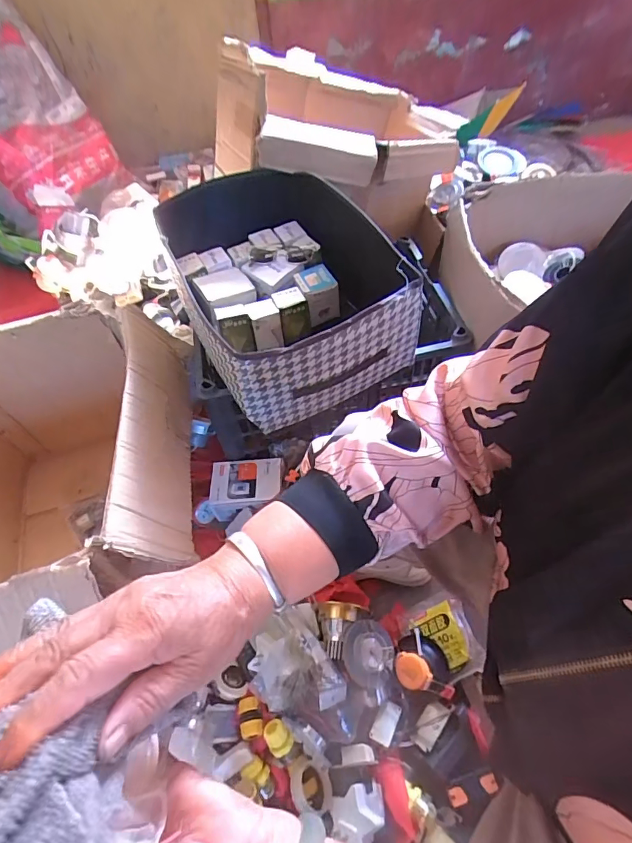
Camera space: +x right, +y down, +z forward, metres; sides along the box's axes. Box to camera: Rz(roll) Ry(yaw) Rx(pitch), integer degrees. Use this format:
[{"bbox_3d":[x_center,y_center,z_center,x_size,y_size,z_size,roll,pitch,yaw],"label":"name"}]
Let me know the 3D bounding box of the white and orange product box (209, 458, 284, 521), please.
[{"bbox_3d":[-0.133,0.132,0.892,0.142,0.066,0.100,-3,53,3],"label":"white and orange product box"}]

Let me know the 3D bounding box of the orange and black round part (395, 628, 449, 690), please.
[{"bbox_3d":[0.158,0.366,0.690,0.075,0.034,0.076,-2,53,3],"label":"orange and black round part"}]

